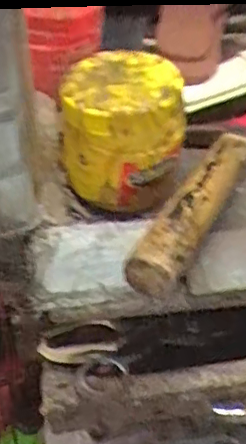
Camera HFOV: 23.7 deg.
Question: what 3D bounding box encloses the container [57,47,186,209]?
[{"bbox_3d":[-0.002,-0.072,0.470,0.091,0.099,0.084,3,47,-3],"label":"container"}]

